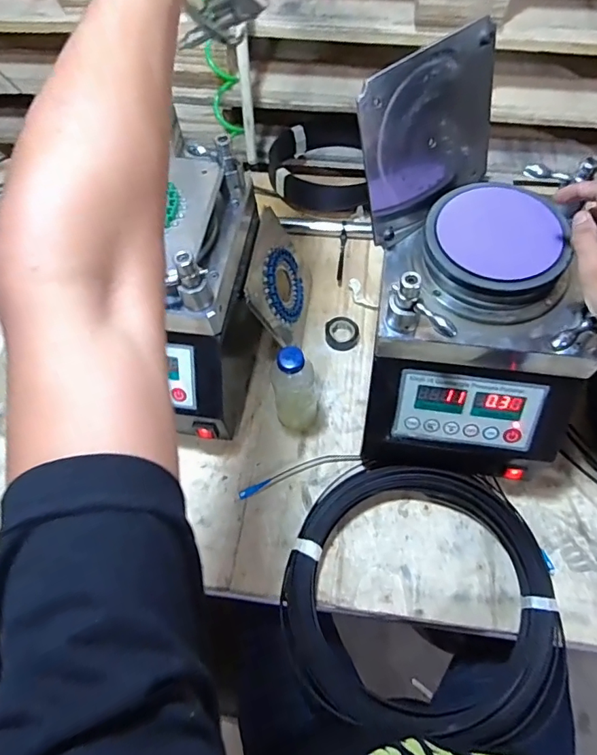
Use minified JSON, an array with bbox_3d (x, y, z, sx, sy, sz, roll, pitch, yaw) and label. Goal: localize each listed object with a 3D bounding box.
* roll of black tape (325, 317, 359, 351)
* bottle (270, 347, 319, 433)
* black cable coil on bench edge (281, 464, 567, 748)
[{"bbox_3d":[0.069,-0.072,0.762,0.052,0.015,0.059,-7,63,0],"label":"roll of black tape"},{"bbox_3d":[-0.003,0.013,0.643,0.057,0.162,0.070,-3,63,2],"label":"bottle"},{"bbox_3d":[0.144,0.247,0.567,0.321,0.047,0.287,5,64,6],"label":"black cable coil on bench edge"}]

